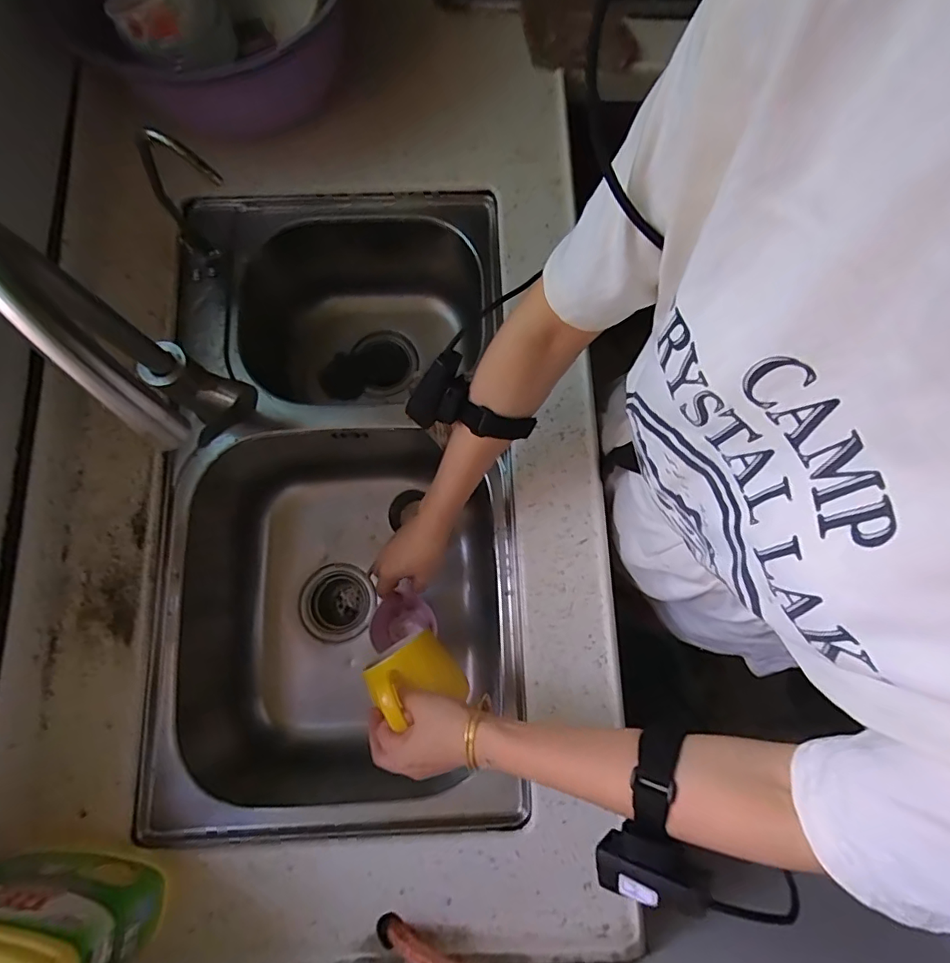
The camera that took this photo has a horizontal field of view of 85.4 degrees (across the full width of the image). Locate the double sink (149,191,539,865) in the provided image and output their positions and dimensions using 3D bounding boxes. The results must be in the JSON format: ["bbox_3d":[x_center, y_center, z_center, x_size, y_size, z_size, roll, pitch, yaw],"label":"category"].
[{"bbox_3d":[-0.158,0.013,0.679,0.384,0.217,0.726,-2,78,-2],"label":"double sink"}]

